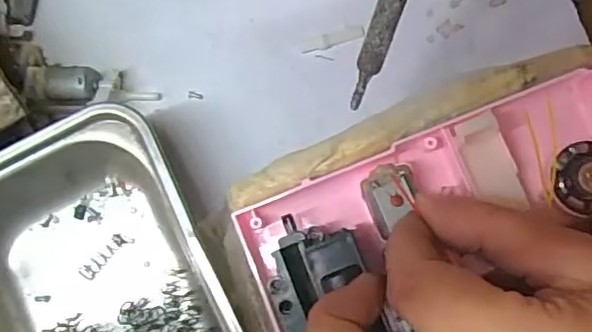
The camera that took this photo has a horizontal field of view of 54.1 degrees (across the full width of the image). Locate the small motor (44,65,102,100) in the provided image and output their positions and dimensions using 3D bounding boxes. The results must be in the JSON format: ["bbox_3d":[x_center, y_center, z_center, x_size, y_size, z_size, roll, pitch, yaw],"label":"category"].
[{"bbox_3d":[-0.102,-0.037,0.266,0.023,0.017,0.016,2,80,2],"label":"small motor"}]

